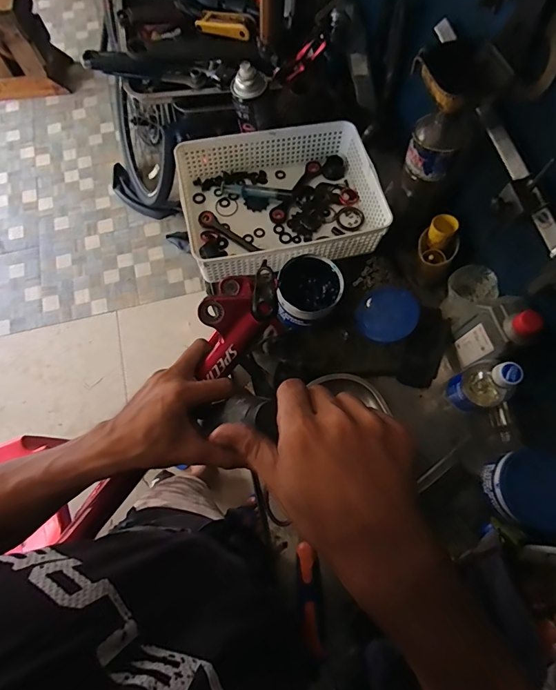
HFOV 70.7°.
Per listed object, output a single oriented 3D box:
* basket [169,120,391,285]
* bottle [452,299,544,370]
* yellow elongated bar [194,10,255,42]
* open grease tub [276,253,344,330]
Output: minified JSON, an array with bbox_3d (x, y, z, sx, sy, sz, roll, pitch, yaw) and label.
[{"bbox_3d":[0.006,-0.251,0.694,0.329,0.085,0.253,-13,71,-4],"label":"basket"},{"bbox_3d":[0.305,-0.017,0.571,0.049,0.166,0.081,-9,71,-2],"label":"bottle"},{"bbox_3d":[-0.106,-0.628,0.766,0.121,0.035,0.038,27,73,10],"label":"yellow elongated bar"},{"bbox_3d":[0.048,-0.082,0.637,0.104,0.071,0.105,16,72,6],"label":"open grease tub"}]

